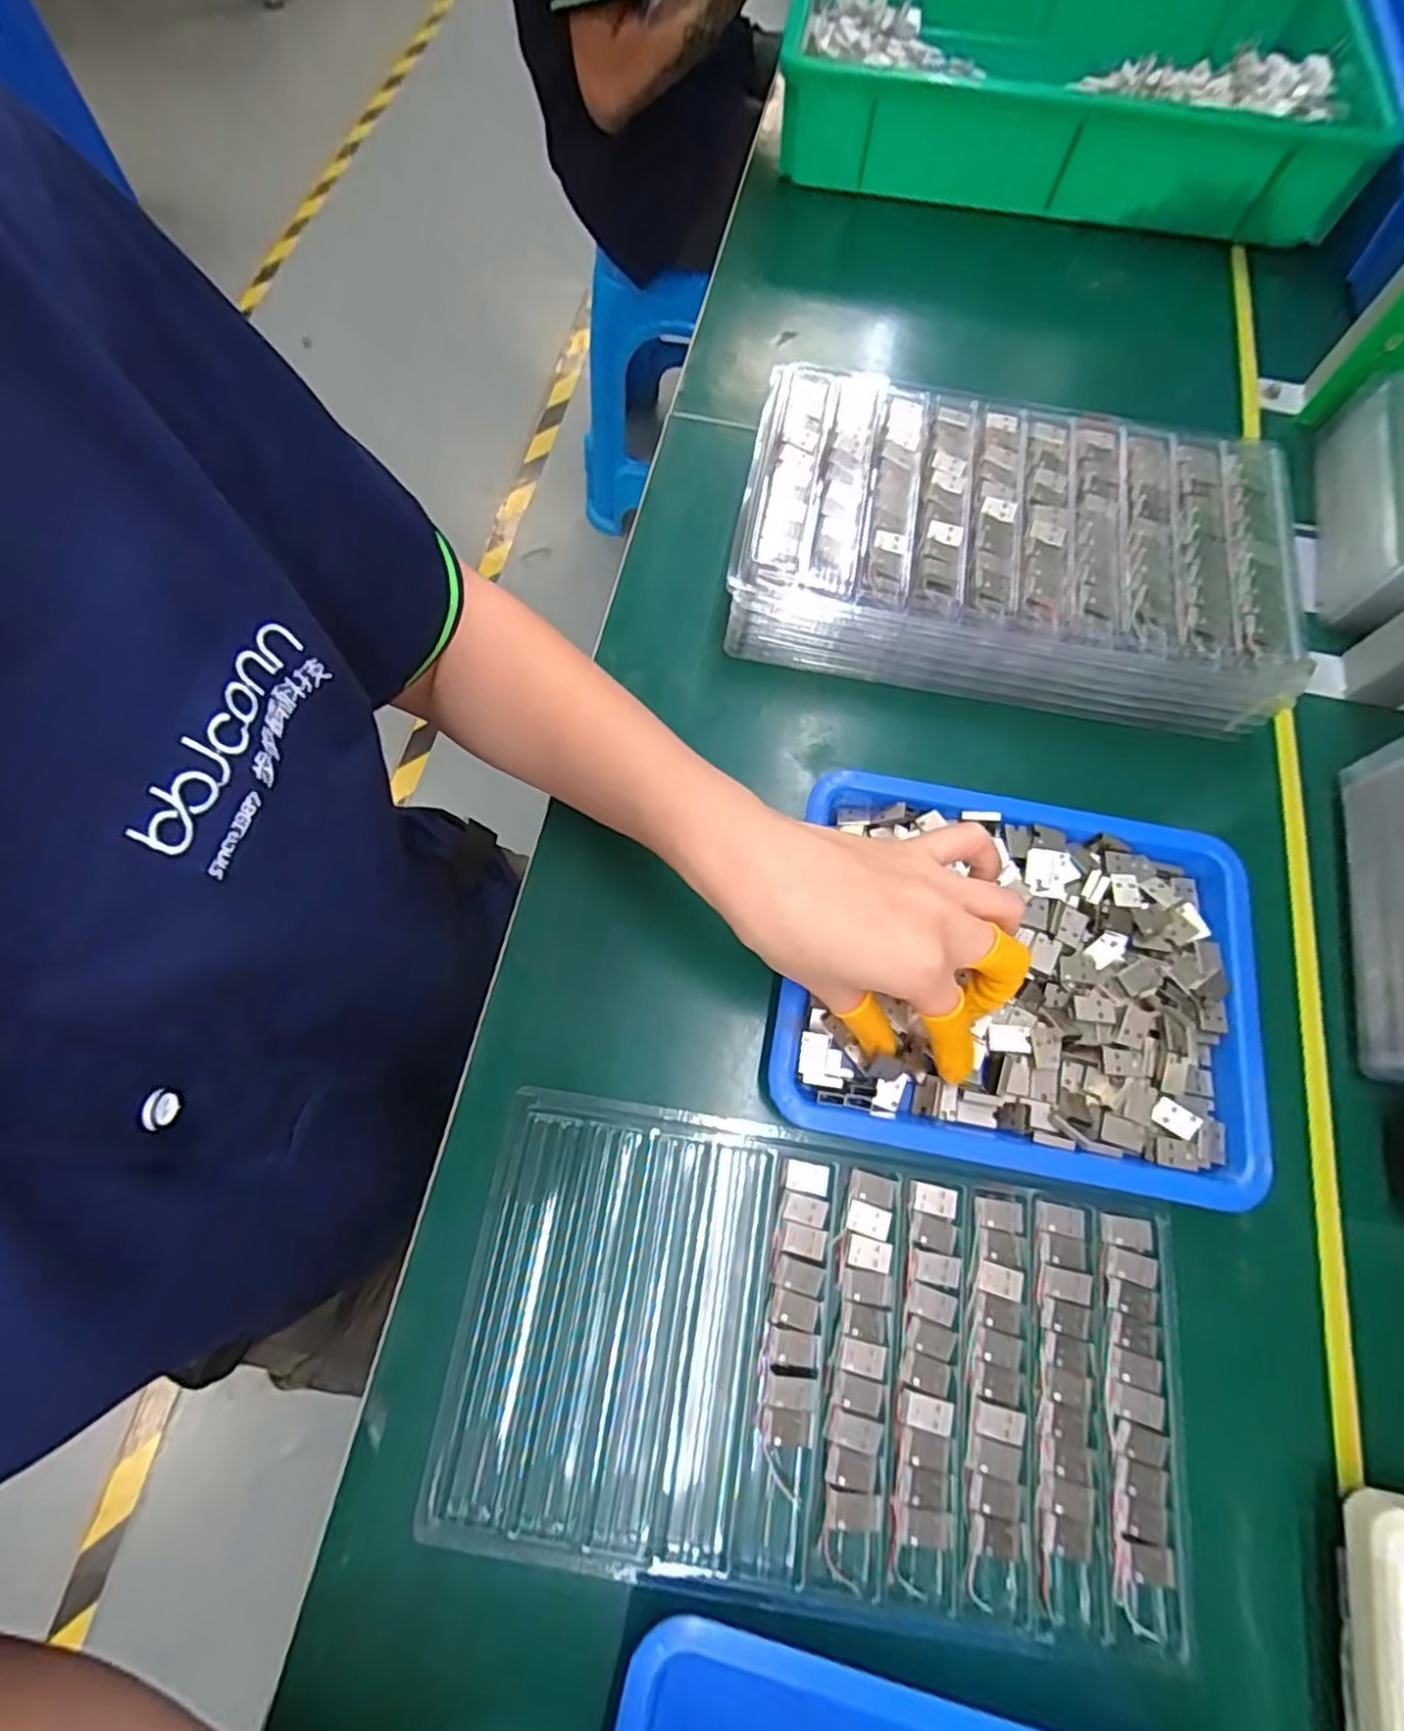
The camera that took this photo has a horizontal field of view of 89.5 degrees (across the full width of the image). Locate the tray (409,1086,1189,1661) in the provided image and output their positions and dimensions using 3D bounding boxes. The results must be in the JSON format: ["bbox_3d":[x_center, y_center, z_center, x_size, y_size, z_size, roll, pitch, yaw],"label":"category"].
[{"bbox_3d":[0.046,0.197,0.287,0.287,0.013,0.157,9,70,1],"label":"tray"}]

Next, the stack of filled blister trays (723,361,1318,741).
[{"bbox_3d":[0.170,-0.180,0.408,0.293,0.064,0.165,11,70,2],"label":"stack of filled blister trays"}]

